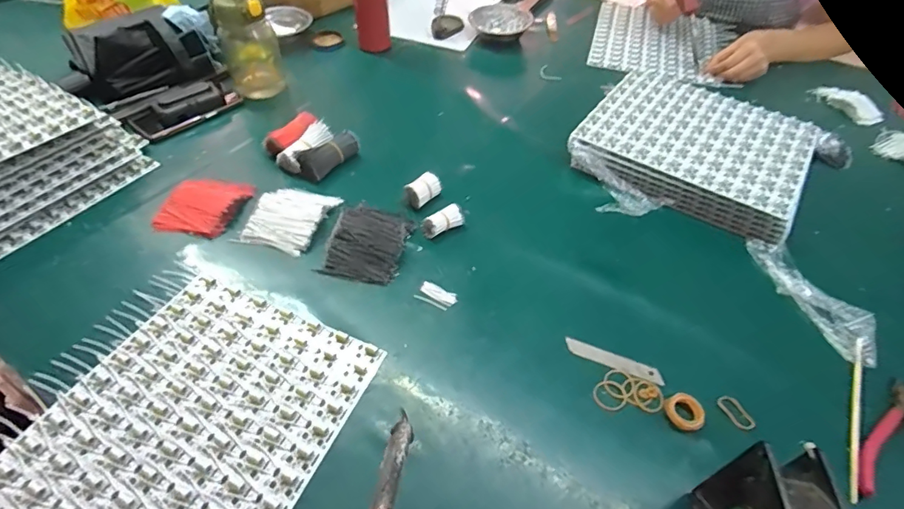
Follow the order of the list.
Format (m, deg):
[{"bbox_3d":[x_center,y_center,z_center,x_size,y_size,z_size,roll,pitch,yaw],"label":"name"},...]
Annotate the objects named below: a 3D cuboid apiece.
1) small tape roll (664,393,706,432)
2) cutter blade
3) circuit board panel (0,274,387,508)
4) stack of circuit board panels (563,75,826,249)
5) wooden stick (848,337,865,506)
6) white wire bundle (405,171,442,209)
[{"bbox_3d":[0.223,0.150,0.441,0.033,0.009,0.034,1,50,-1],"label":"small tape roll"},{"bbox_3d":[0.169,0.111,0.484,0.099,0.004,0.018,20,53,14],"label":"cutter blade"},{"bbox_3d":[-0.235,0.158,0.413,0.243,0.022,0.282,20,52,14],"label":"circuit board panel"},{"bbox_3d":[0.369,-0.163,0.694,0.313,0.046,0.266,31,56,22],"label":"stack of circuit board panels"},{"bbox_3d":[0.390,0.151,0.446,0.008,0.011,0.185,27,55,19],"label":"wooden stick"},{"bbox_3d":[-0.039,-0.087,0.635,0.027,0.029,0.052,36,58,25],"label":"white wire bundle"}]

